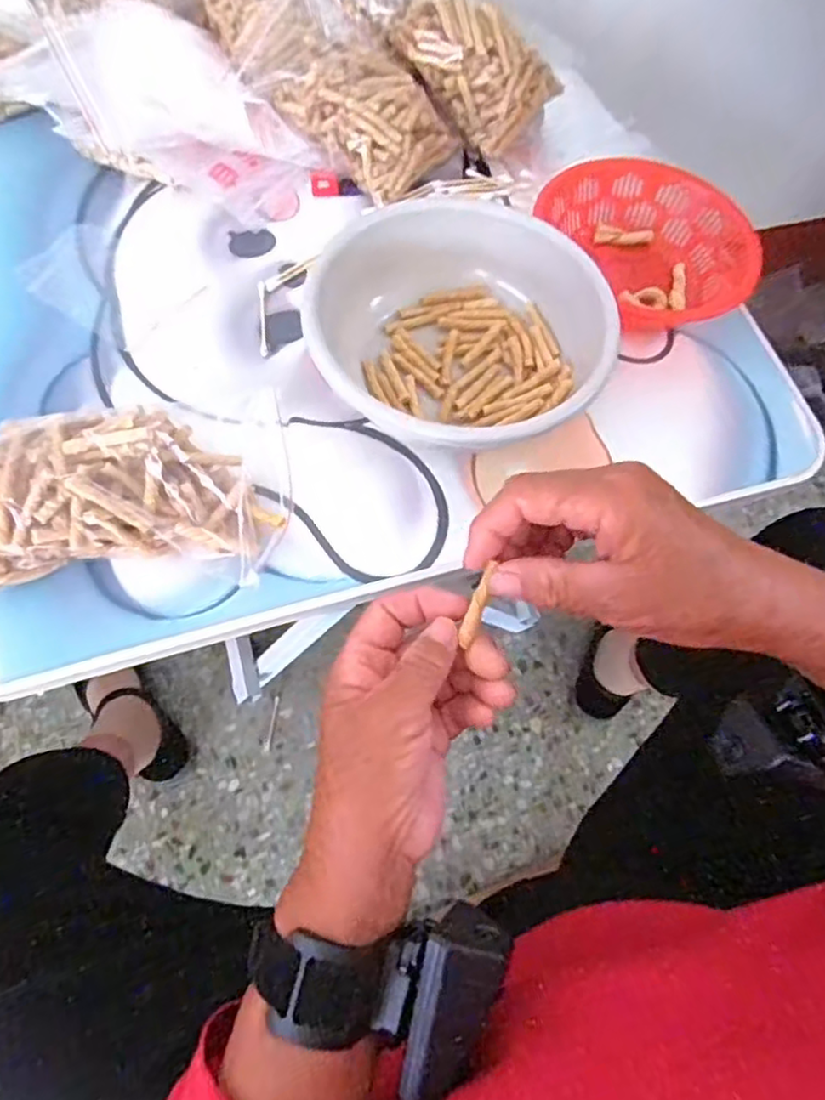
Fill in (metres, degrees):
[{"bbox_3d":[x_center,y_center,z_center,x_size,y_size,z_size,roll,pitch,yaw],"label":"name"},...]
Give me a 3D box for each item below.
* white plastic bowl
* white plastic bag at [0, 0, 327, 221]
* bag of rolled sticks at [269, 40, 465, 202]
[{"bbox_3d":[0.028,-0.139,0.441,0.185,0.069,0.176,2,63,-3],"label":"white plastic bowl"},{"bbox_3d":[-0.203,-0.360,0.532,0.251,0.079,0.130,36,67,14],"label":"white plastic bag"},{"bbox_3d":[-0.031,-0.352,0.534,0.121,0.055,0.098,38,67,14],"label":"bag of rolled sticks"}]

